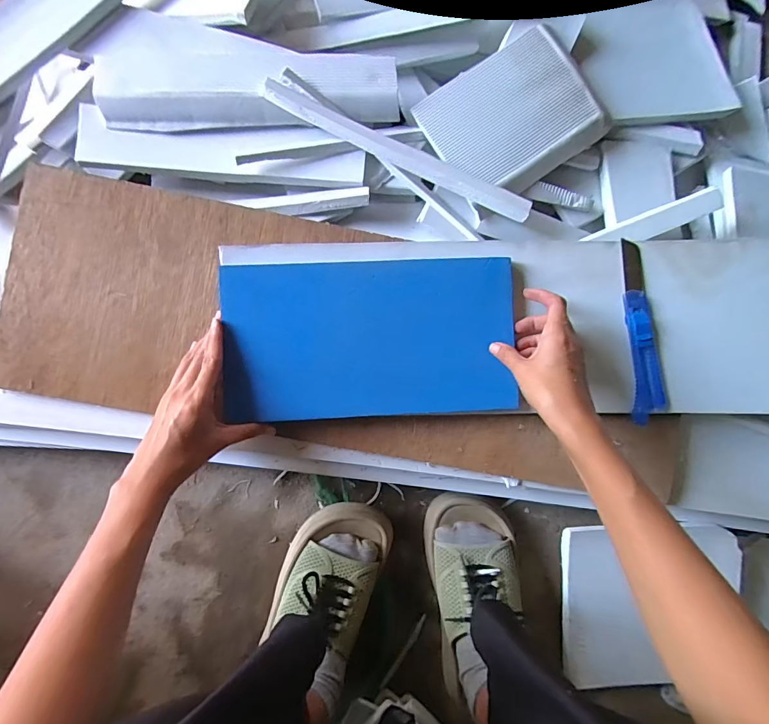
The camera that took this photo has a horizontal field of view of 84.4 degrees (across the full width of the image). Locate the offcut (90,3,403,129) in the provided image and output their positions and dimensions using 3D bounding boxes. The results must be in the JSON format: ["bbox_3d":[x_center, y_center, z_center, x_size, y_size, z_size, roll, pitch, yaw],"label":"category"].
[{"bbox_3d":[-0.131,-0.286,0.420,0.286,0.027,0.106,1,87,-4],"label":"offcut"}]

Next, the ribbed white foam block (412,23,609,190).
[{"bbox_3d":[0.137,-0.260,0.453,0.170,0.038,0.134,-32,89,-5],"label":"ribbed white foam block"}]

